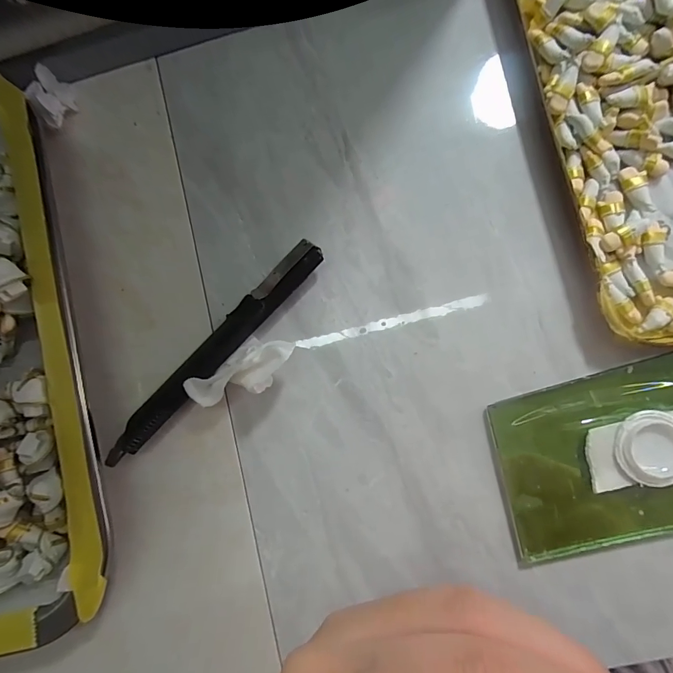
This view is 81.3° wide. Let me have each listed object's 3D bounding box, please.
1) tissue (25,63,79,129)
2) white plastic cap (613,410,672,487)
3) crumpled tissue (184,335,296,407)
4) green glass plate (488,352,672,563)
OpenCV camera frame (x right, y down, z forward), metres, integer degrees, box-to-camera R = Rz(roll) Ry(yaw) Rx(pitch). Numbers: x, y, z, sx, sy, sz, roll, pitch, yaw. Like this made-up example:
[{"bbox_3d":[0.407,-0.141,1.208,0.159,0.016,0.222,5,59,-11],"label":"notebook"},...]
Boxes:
[{"bbox_3d":[-0.142,-0.120,0.197,0.010,0.020,0.026,4,87,8],"label":"tissue"},{"bbox_3d":[0.126,0.044,0.155,0.028,0.008,0.028,-1,84,7],"label":"white plastic cap"},{"bbox_3d":[-0.040,0.014,0.171,0.049,0.024,0.023,-19,84,6],"label":"crumpled tissue"},{"bbox_3d":[0.121,0.046,0.160,0.104,0.006,0.067,-14,83,5],"label":"green glass plate"}]

